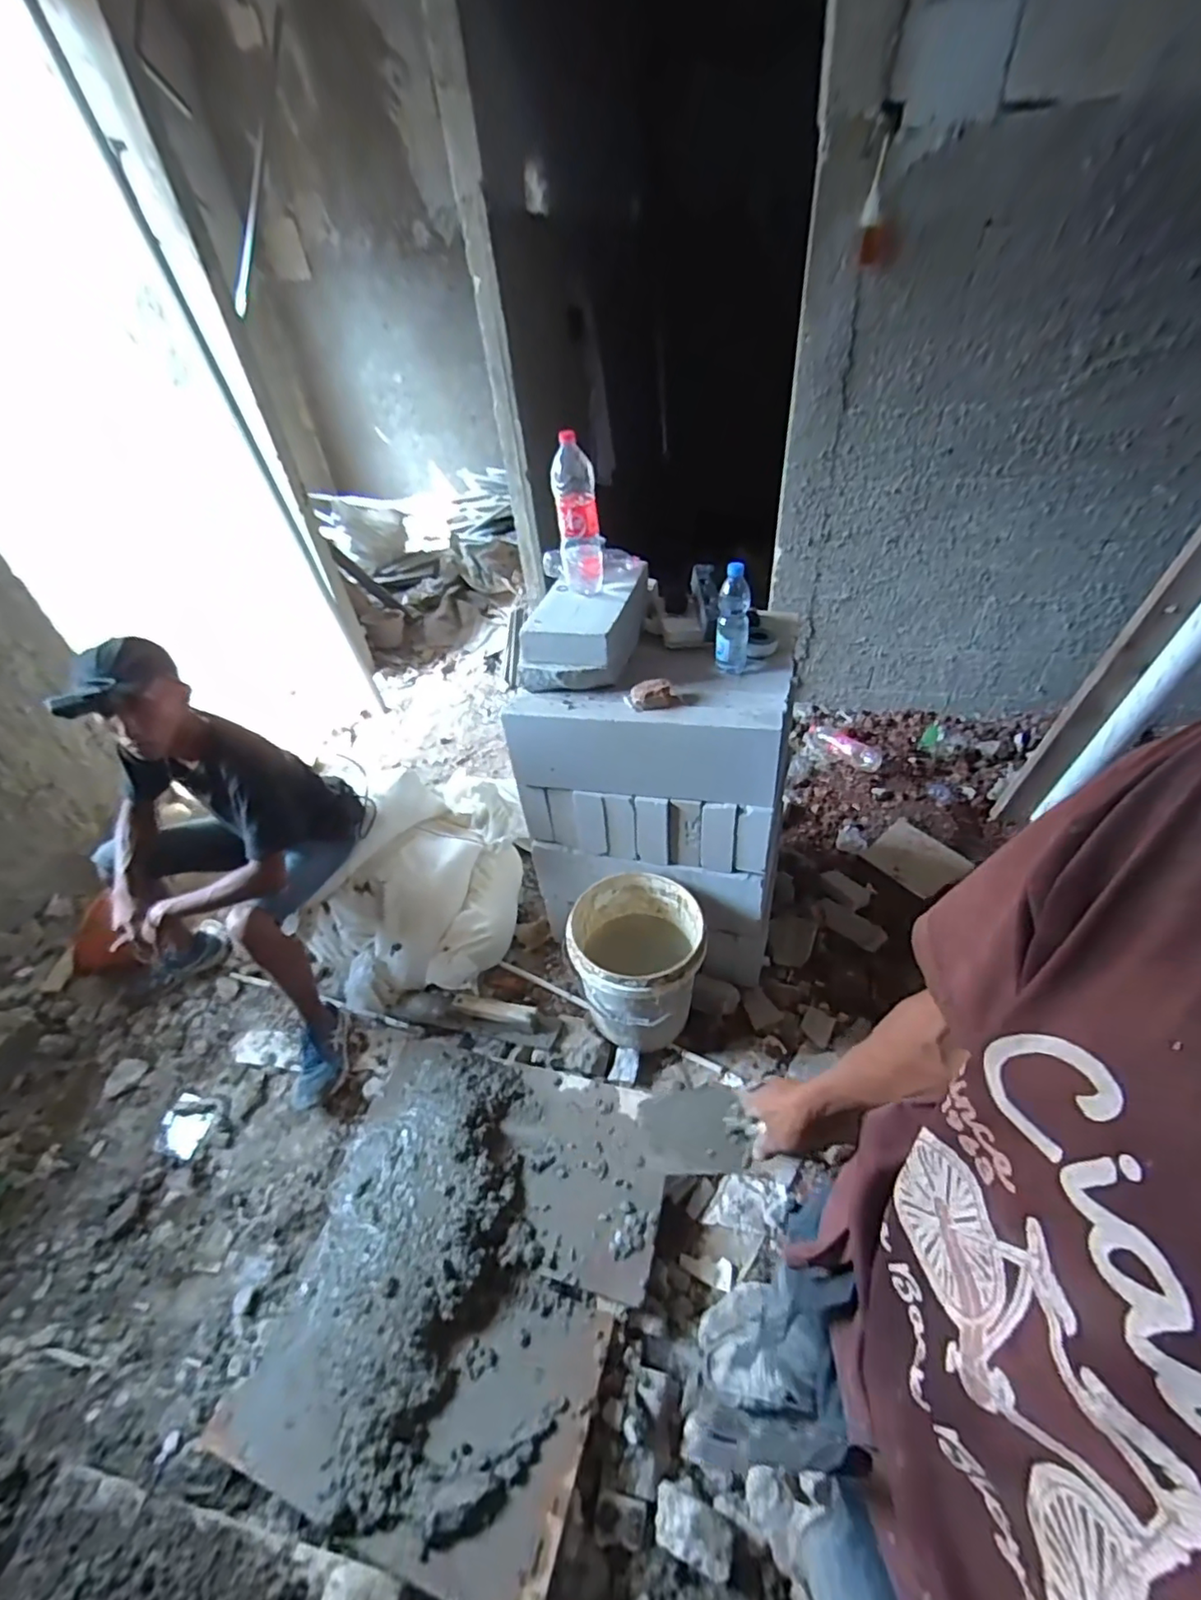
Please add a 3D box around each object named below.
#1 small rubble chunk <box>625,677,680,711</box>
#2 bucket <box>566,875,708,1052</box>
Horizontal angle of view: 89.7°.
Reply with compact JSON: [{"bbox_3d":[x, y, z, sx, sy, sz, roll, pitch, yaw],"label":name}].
[{"bbox_3d":[0.106,-0.218,1.270,0.107,0.053,0.046,-10,41,-4],"label":"small rubble chunk"},{"bbox_3d":[0.093,0.409,1.496,0.304,0.337,0.311,-4,41,3],"label":"bucket"}]

